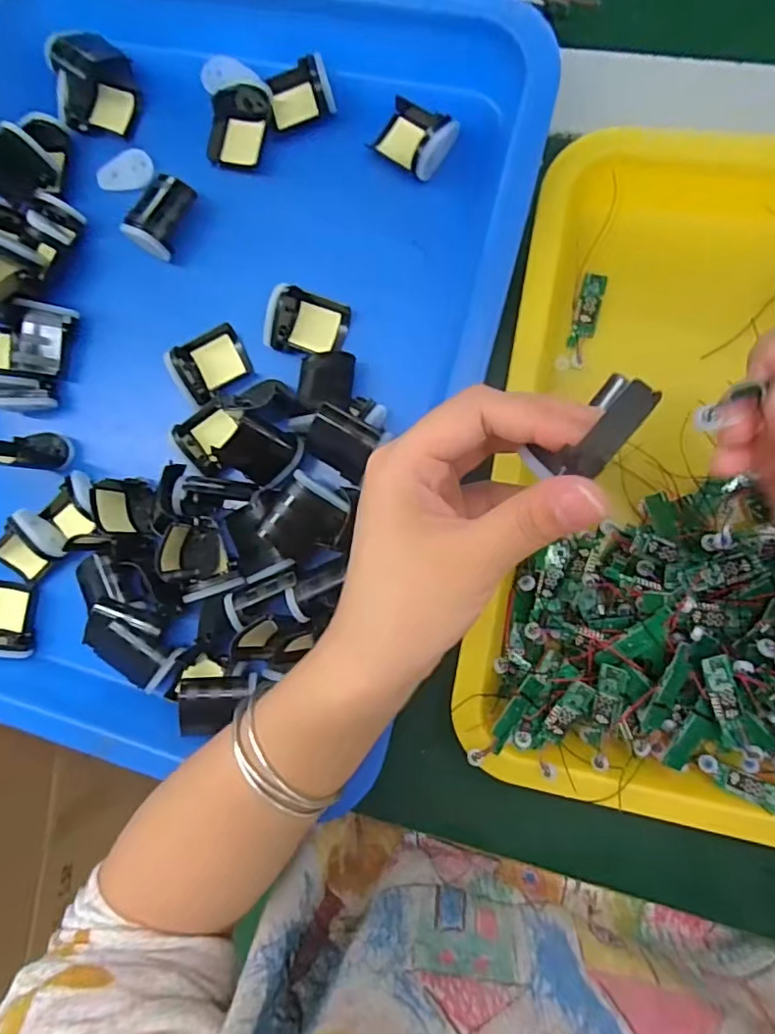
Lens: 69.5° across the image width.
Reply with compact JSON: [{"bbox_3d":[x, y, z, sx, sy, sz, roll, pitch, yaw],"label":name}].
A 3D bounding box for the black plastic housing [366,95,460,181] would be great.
[{"bbox_3d":[0.015,-0.211,0.308,0.044,0.018,0.033,44,95,7],"label":"black plastic housing"}]

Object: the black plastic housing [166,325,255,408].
[{"bbox_3d":[-0.103,-0.090,0.325,0.038,0.026,0.034,-29,85,6],"label":"black plastic housing"}]

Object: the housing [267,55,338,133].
[{"bbox_3d":[-0.050,-0.242,0.316,0.036,0.018,0.029,-8,87,8],"label":"housing"}]

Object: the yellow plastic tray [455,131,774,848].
[{"bbox_3d":[0.186,-0.016,0.274,0.259,0.042,0.326,9,90,8],"label":"yellow plastic tray"}]

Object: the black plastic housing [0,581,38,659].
[{"bbox_3d":[-0.231,0.062,0.340,0.035,0.012,0.045,6,81,-2],"label":"black plastic housing"}]

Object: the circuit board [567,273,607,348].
[{"bbox_3d":[0.110,-0.113,0.305,0.013,0.004,0.040,15,90,8],"label":"circuit board"}]

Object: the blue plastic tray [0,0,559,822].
[{"bbox_3d":[-0.118,-0.096,0.322,0.341,0.044,0.459,16,91,8],"label":"blue plastic tray"}]

